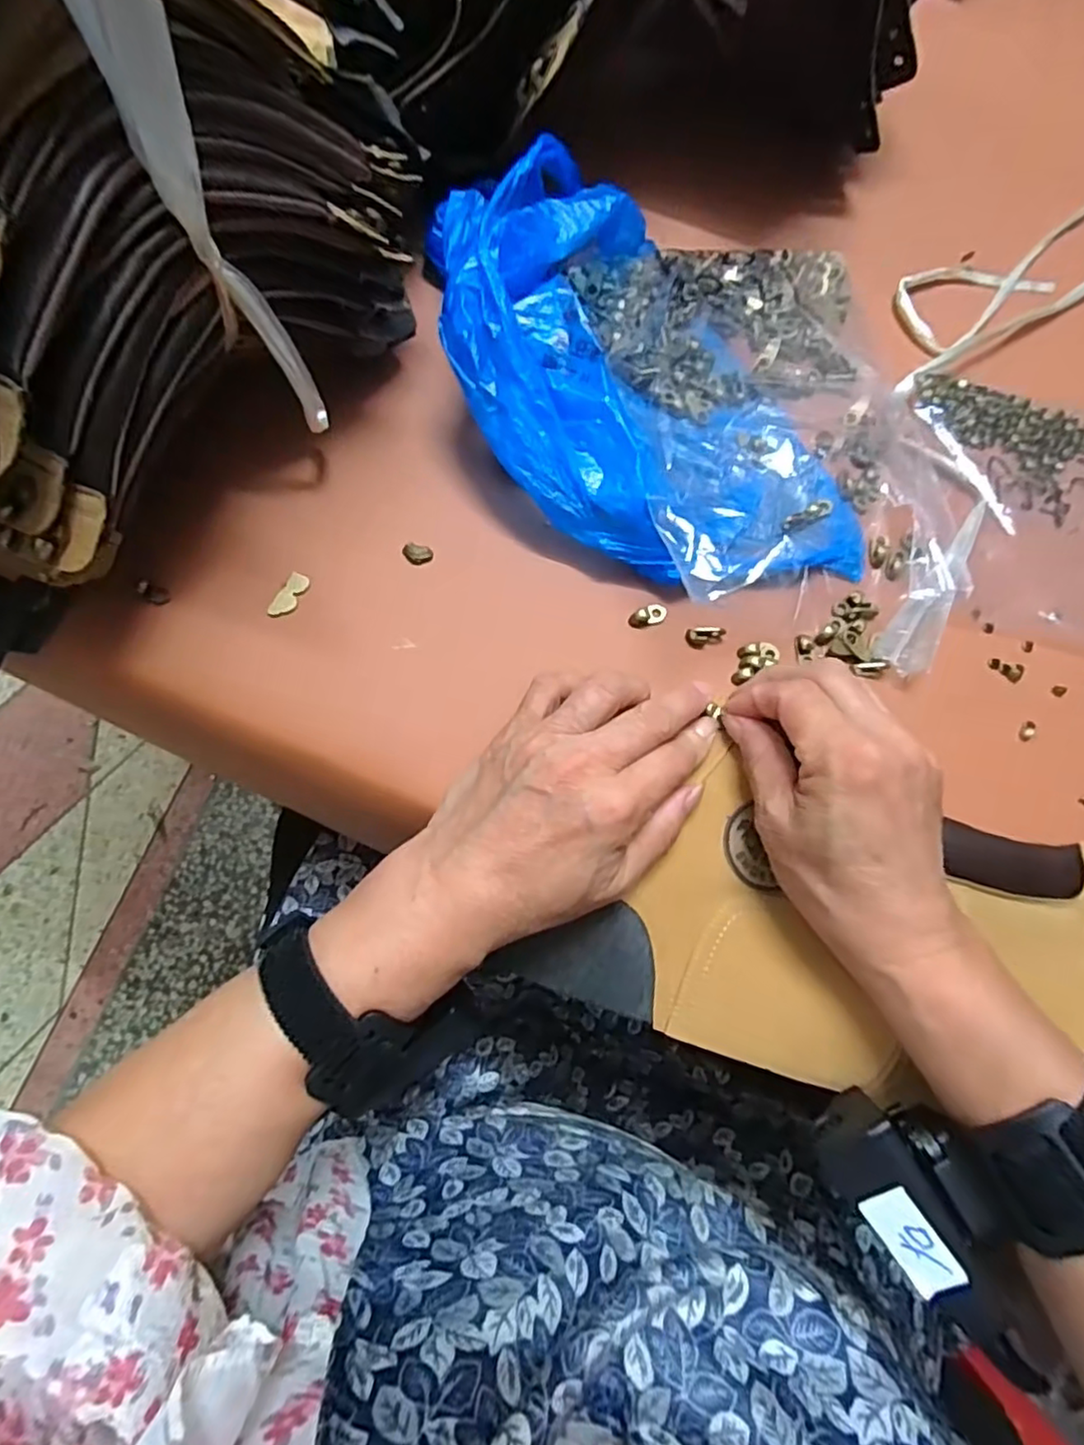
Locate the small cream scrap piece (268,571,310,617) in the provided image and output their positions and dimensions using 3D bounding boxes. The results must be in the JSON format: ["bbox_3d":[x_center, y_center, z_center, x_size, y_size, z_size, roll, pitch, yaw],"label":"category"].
[{"bbox_3d":[-0.119,-0.059,0.301,0.008,0.007,0.024,28,76,6],"label":"small cream scrap piece"}]

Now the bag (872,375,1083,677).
[{"bbox_3d":[0.260,-0.100,0.337,0.152,0.012,0.182,12,74,-1],"label":"bag"}]

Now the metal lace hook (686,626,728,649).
[{"bbox_3d":[0.080,-0.042,0.311,0.020,0.006,0.010,-11,76,-7],"label":"metal lace hook"}]

